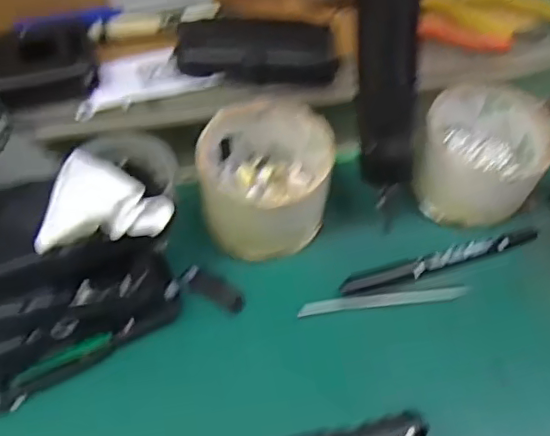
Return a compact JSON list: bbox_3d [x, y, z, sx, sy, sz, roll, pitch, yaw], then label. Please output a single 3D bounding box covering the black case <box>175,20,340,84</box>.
[{"bbox_3d":[-0.012,-0.109,0.374,0.103,0.024,0.042,-1,53,-3],"label":"black case"}]

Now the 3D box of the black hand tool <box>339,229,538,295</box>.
[{"bbox_3d":[0.107,0.025,0.360,0.137,0.007,0.012,-14,59,-10],"label":"black hand tool"}]

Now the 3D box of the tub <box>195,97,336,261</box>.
[{"bbox_3d":[-0.005,-0.027,0.361,0.079,0.054,0.091,11,54,6],"label":"tub"}]

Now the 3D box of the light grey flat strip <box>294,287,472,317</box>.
[{"bbox_3d":[0.067,0.050,0.348,0.105,0.004,0.009,-5,68,-9],"label":"light grey flat strip"}]

